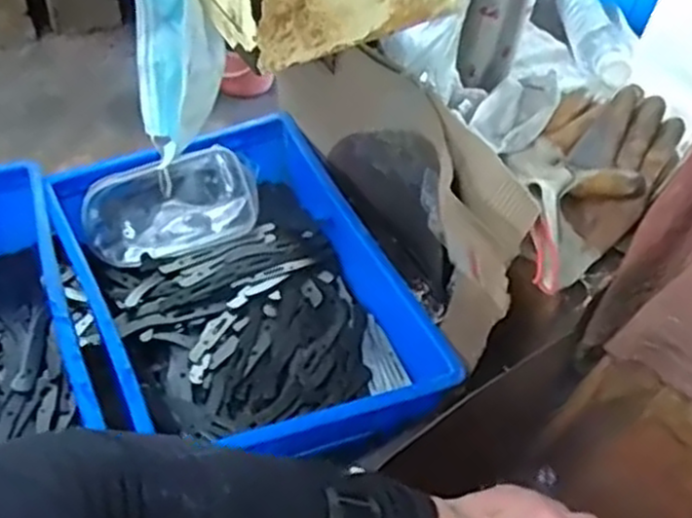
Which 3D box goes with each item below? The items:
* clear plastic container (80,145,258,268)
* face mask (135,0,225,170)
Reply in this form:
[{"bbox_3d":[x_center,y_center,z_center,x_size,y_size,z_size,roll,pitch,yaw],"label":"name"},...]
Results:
[{"bbox_3d":[-0.203,-0.059,0.861,0.196,0.028,0.106,-15,92,-7],"label":"clear plastic container"},{"bbox_3d":[-0.138,-0.162,0.611,0.067,0.153,0.082,-8,52,-12],"label":"face mask"}]

